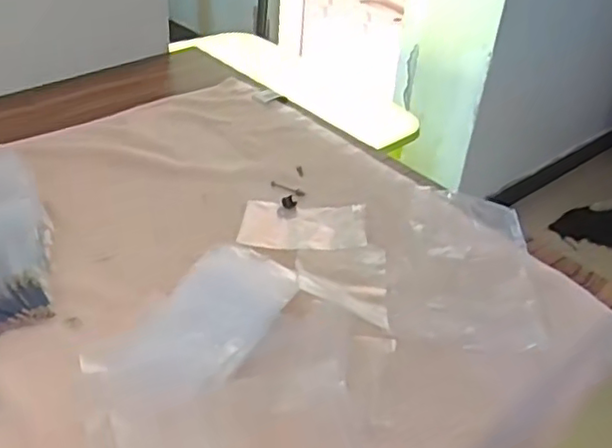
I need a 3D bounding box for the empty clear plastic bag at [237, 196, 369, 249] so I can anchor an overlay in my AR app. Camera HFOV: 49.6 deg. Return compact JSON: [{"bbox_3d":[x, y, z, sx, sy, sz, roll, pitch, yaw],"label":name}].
[{"bbox_3d":[-0.003,0.001,0.637,0.117,0.011,0.084,-2,30,-3],"label":"empty clear plastic bag"}]

